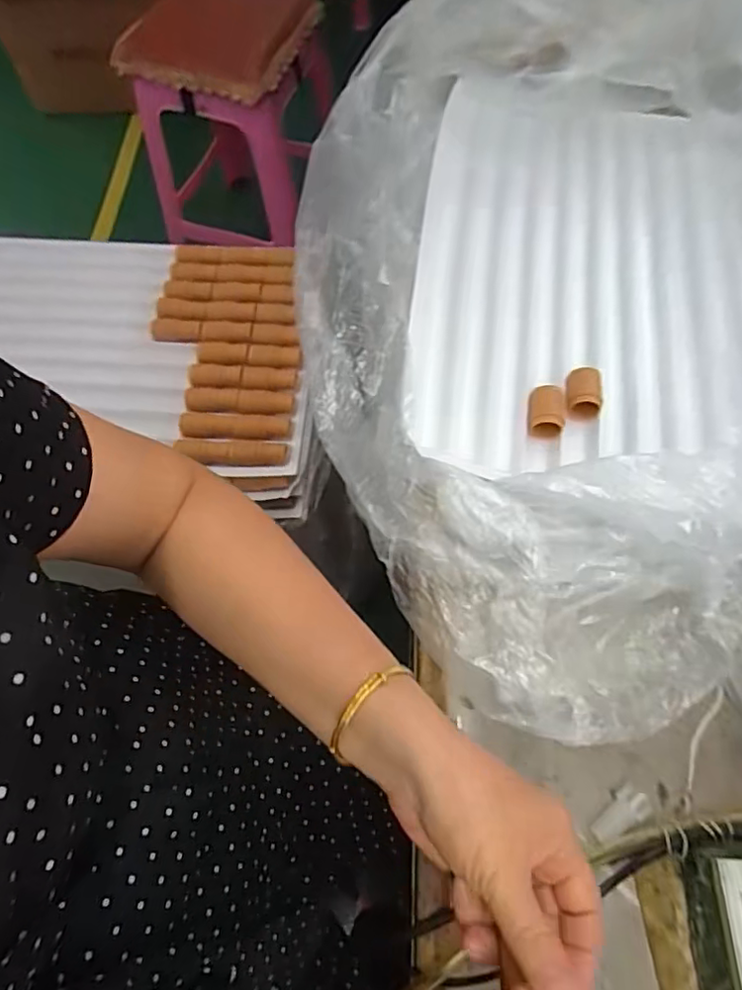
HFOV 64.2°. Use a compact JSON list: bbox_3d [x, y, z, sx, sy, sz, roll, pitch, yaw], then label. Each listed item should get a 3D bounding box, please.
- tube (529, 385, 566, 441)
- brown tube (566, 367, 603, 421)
[{"bbox_3d":[0.133,-0.063,0.450,0.023,0.022,0.039,4,65,4],"label":"tube"},{"bbox_3d":[0.167,-0.080,0.463,0.024,0.022,0.036,8,66,6],"label":"brown tube"}]

